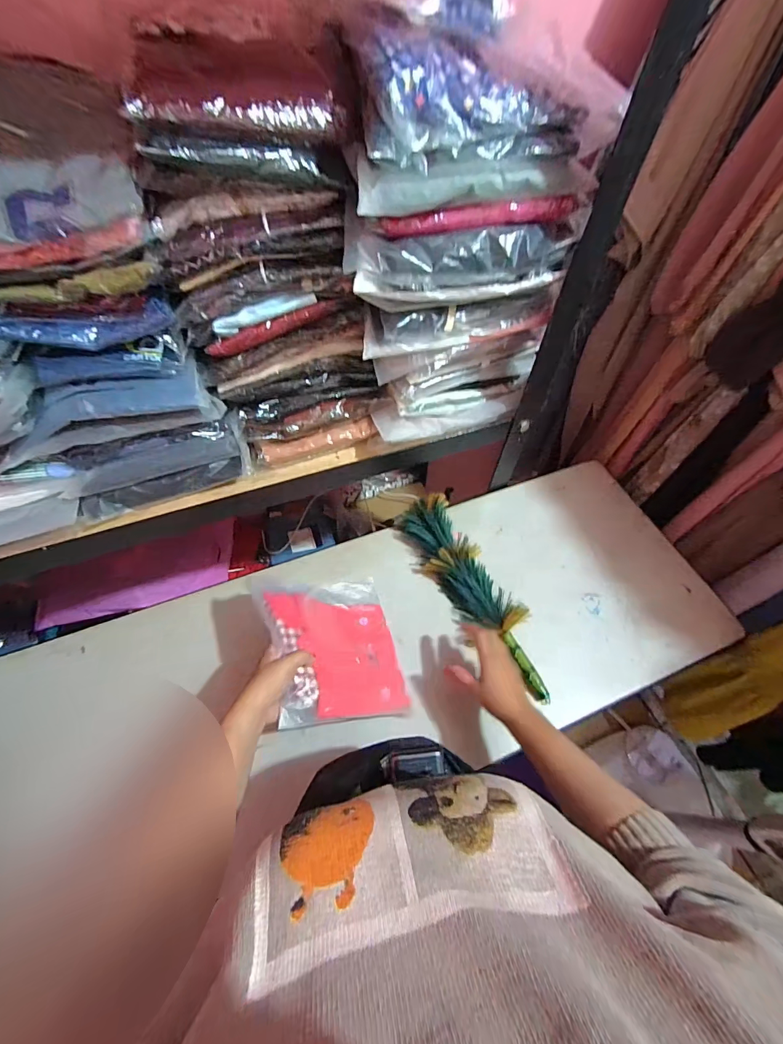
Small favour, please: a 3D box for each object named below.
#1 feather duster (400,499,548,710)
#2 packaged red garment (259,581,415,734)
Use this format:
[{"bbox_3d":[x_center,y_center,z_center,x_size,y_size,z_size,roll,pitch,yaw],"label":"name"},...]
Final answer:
[{"bbox_3d":[0.153,0.123,0.752,0.114,0.064,0.400,-26,62,-17],"label":"feather duster"},{"bbox_3d":[-0.083,0.185,0.638,0.227,0.029,0.233,18,37,-45],"label":"packaged red garment"}]

